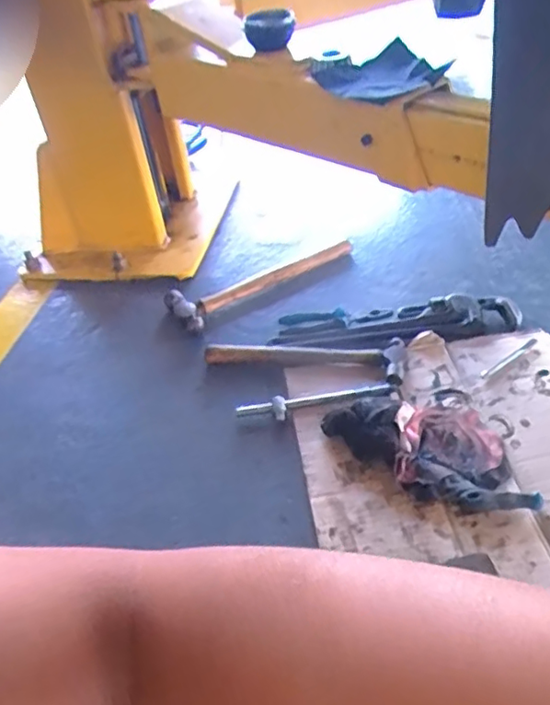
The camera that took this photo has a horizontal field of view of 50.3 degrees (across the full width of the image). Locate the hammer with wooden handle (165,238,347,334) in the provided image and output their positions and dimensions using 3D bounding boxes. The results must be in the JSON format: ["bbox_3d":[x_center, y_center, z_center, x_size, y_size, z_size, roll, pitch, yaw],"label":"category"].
[{"bbox_3d":[-0.026,-0.161,1.213,0.410,0.031,0.119,-29,46,-24],"label":"hammer with wooden handle"}]

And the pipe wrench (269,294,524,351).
[{"bbox_3d":[0.214,-0.056,1.024,0.412,0.036,0.098,-4,41,3],"label":"pipe wrench"}]

